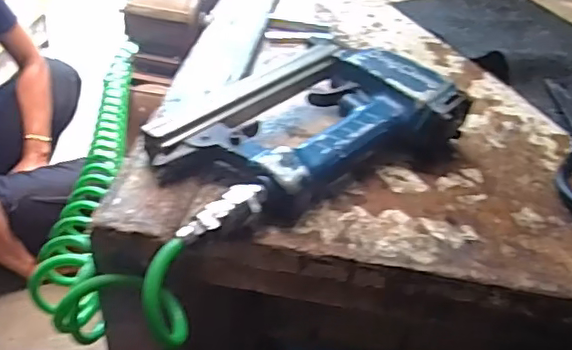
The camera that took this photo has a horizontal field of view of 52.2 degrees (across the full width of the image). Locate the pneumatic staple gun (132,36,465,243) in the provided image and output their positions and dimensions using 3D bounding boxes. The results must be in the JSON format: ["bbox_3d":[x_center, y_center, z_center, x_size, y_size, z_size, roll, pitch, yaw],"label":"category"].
[{"bbox_3d":[0.009,-0.038,0.409,0.219,0.053,0.127,-19,48,-28],"label":"pneumatic staple gun"}]

